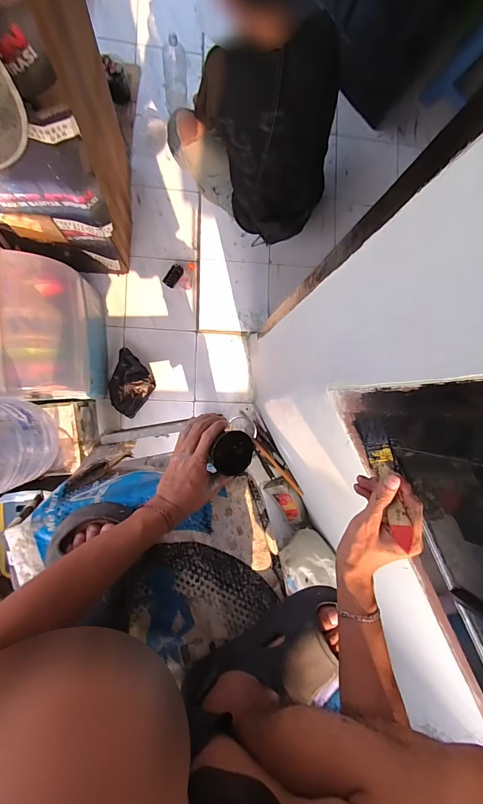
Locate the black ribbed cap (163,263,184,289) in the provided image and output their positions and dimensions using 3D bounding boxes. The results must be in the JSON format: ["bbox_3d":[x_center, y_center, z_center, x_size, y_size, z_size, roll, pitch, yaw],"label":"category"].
[{"bbox_3d":[-0.293,-0.548,1.506,0.054,0.019,0.102,35,87,-7],"label":"black ribbed cap"}]

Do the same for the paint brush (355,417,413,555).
[{"bbox_3d":[0.172,0.085,0.409,0.031,0.009,0.158,-16,51,14],"label":"paint brush"}]

